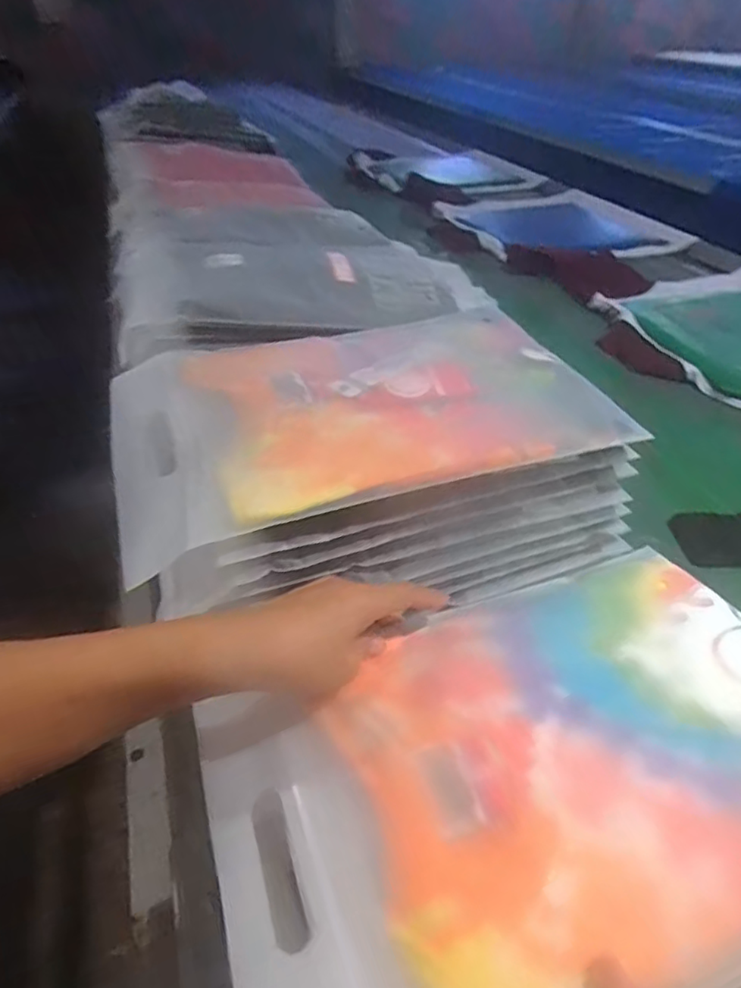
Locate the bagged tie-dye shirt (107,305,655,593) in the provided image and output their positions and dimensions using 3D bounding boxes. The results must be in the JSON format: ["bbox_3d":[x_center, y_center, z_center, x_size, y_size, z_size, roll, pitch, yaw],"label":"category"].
[{"bbox_3d":[-0.020,-0.079,0.472,0.353,0.035,0.246,-15,41,-11],"label":"bagged tie-dye shirt"}]

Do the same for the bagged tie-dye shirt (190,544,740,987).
[{"bbox_3d":[0.095,0.153,0.341,0.355,0.025,0.229,-15,41,-16],"label":"bagged tie-dye shirt"}]

